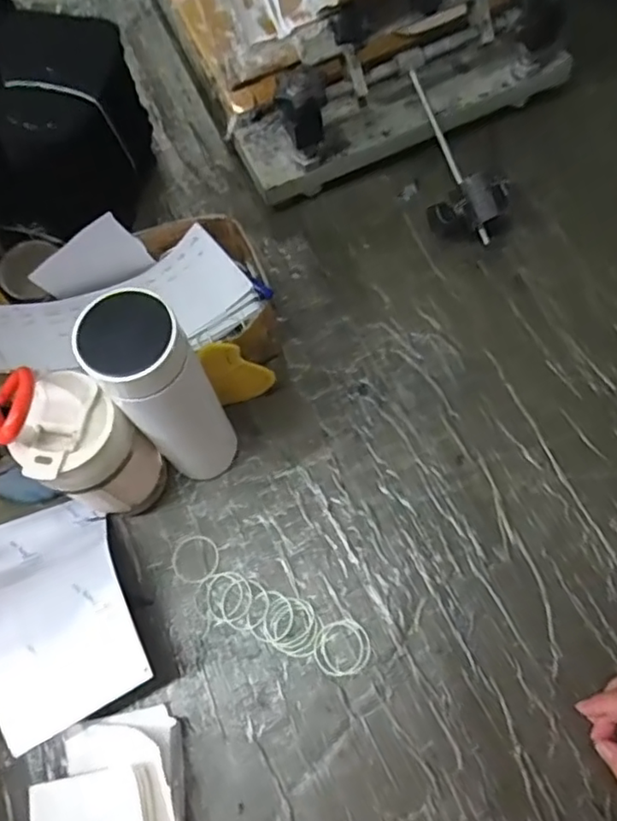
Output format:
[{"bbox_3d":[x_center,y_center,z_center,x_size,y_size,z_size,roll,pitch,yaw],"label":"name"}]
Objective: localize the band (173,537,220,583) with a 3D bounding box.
[{"bbox_3d":[-0.101,0.134,0.547,0.041,0.004,0.041,-1,69,3],"label":"band"}]

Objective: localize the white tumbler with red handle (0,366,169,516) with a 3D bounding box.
[{"bbox_3d":[-0.174,0.032,0.487,0.076,0.197,0.072,-1,69,3],"label":"white tumbler with red handle"}]

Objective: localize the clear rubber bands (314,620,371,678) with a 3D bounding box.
[{"bbox_3d":[0.029,0.199,0.511,0.046,0.004,0.043,-1,69,3],"label":"clear rubber bands"}]

